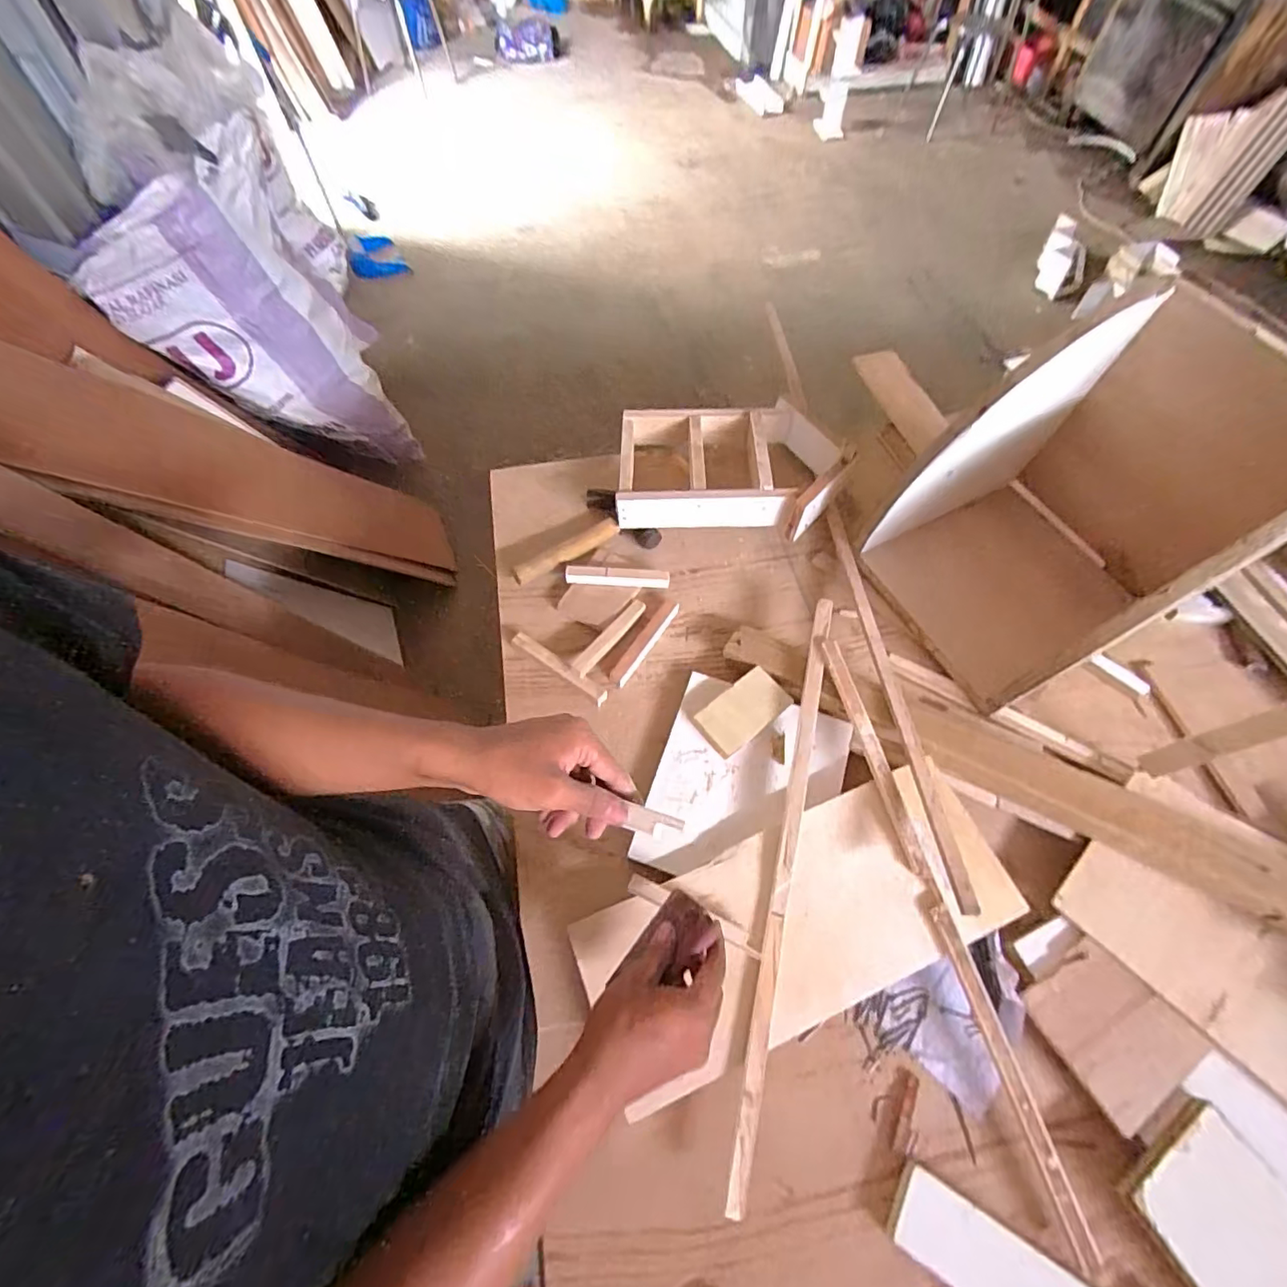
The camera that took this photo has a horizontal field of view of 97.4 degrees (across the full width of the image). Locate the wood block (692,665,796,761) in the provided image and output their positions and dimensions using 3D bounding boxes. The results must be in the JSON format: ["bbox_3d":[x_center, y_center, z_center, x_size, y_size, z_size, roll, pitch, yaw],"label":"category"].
[{"bbox_3d":[0.118,0.081,0.668,0.106,0.016,0.060,-35,66,-16],"label":"wood block"}]

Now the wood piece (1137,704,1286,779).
[{"bbox_3d":[0.589,0.104,0.581,0.011,0.145,0.027,1,58,-28],"label":"wood piece"}]

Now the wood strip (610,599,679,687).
[{"bbox_3d":[0.001,-0.001,0.735,0.024,0.011,0.133,31,75,22],"label":"wood strip"}]

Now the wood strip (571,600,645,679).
[{"bbox_3d":[-0.044,-0.011,0.733,0.022,0.008,0.131,35,68,18],"label":"wood strip"}]

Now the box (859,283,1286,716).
[{"bbox_3d":[0.521,-0.158,0.671,0.371,0.307,0.281,-26,64,-12],"label":"box"}]

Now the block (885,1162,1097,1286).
[{"bbox_3d":[0.299,0.510,0.449,0.198,0.015,0.059,29,66,16],"label":"block"}]

